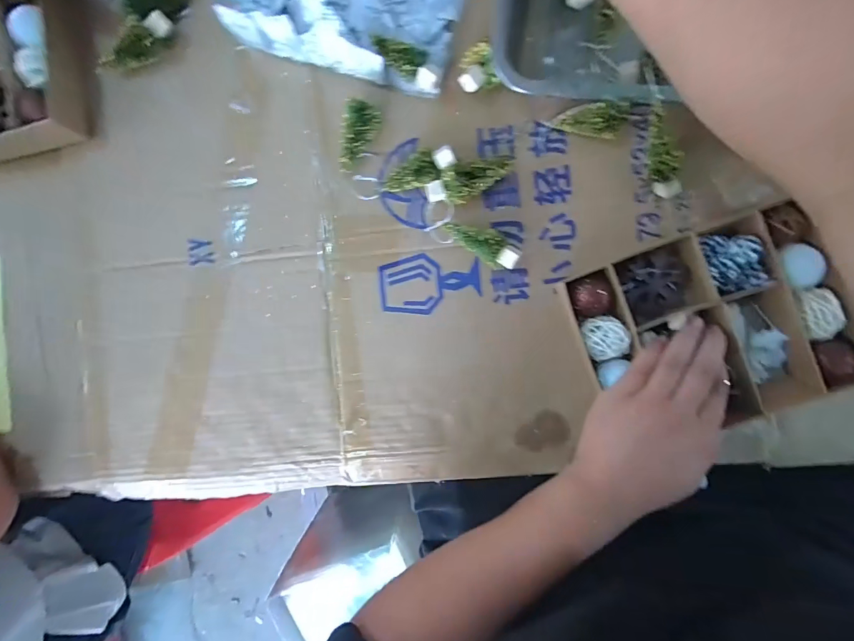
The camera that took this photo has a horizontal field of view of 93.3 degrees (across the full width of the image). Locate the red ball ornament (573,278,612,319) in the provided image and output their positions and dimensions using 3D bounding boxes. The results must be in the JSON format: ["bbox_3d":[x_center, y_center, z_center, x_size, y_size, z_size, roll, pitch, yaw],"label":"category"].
[{"bbox_3d":[0.146,-0.021,0.366,0.032,0.032,0.035,-7,92,4],"label":"red ball ornament"}]

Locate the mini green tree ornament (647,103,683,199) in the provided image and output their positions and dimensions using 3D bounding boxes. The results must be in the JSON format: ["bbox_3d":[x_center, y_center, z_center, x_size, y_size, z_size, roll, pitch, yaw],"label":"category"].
[{"bbox_3d":[0.200,-0.141,0.343,0.019,0.024,0.079,-25,118,5],"label":"mini green tree ornament"}]

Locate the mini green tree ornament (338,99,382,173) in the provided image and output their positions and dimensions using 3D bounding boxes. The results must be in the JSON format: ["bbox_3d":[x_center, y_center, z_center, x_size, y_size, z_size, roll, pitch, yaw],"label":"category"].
[{"bbox_3d":[-0.065,-0.170,0.379,0.033,0.027,0.059,21,94,3],"label":"mini green tree ornament"}]

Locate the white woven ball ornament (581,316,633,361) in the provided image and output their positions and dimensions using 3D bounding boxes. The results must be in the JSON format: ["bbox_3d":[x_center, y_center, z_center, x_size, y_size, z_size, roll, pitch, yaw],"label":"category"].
[{"bbox_3d":[0.156,0.015,0.364,0.038,0.041,0.037,2,92,5],"label":"white woven ball ornament"}]

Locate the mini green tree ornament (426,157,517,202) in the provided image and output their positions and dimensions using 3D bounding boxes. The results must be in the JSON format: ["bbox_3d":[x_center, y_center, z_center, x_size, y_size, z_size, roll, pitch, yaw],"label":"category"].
[{"bbox_3d":[0.041,-0.128,0.372,0.085,0.029,0.027,-19,91,4],"label":"mini green tree ornament"}]

